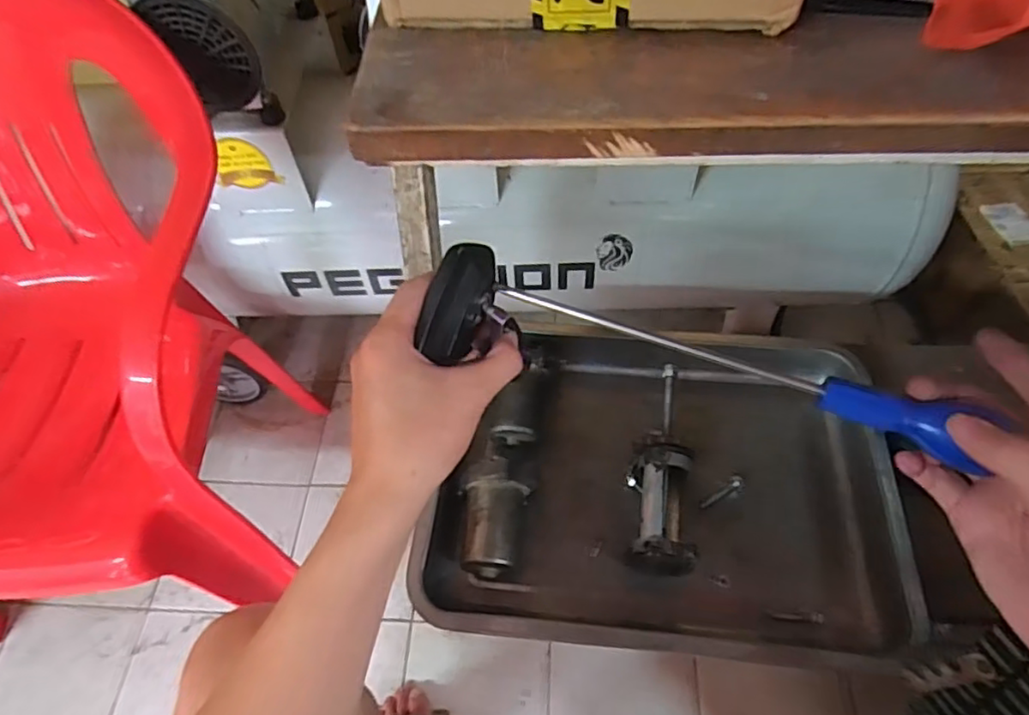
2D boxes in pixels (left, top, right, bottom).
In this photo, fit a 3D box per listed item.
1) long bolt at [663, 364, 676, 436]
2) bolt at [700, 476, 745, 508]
[{"bbox_3d":[0.145,0.038,0.585,0.011,0.012,0.072,7,57,8],"label":"long bolt"},{"bbox_3d":[0.190,0.125,0.565,0.045,0.007,0.014,-32,60,0],"label":"bolt"}]

